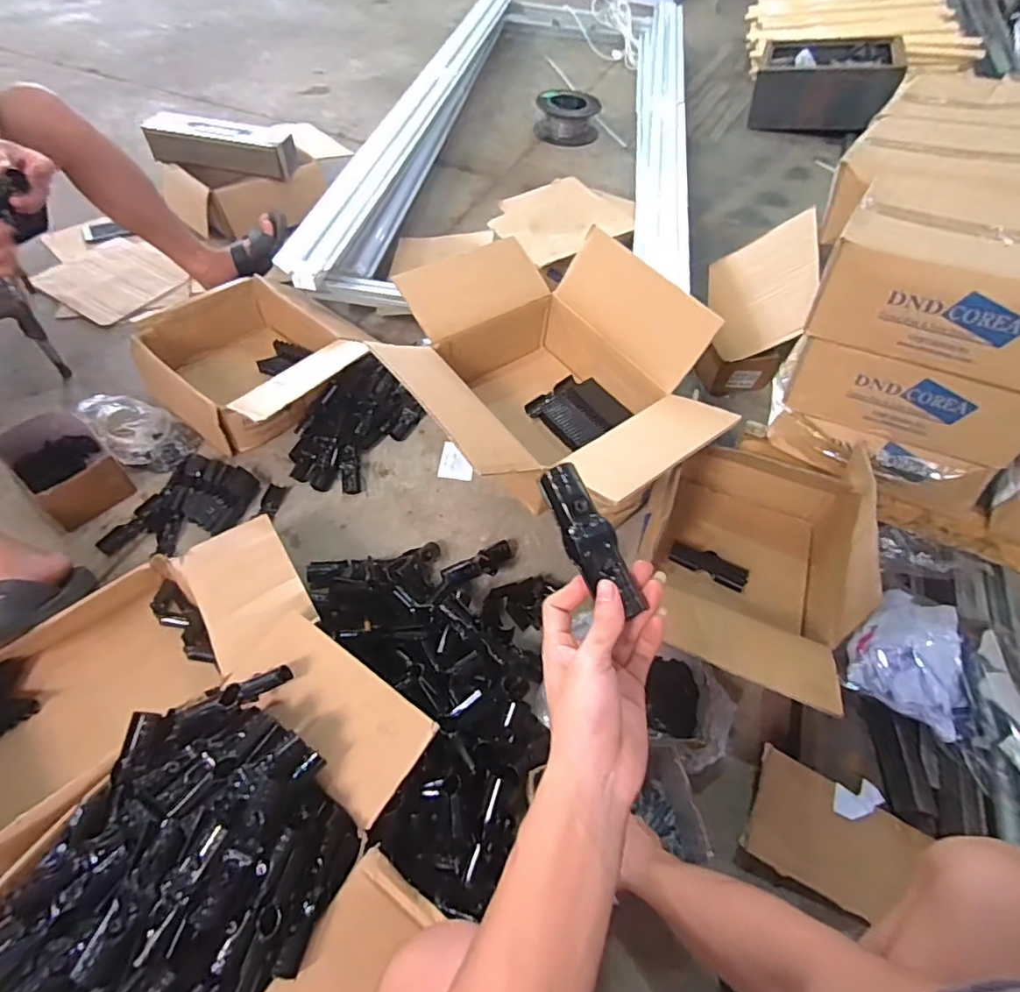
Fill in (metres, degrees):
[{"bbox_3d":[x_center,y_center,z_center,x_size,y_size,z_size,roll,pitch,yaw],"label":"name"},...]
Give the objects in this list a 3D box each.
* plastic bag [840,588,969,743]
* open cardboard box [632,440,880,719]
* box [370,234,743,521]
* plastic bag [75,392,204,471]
[{"bbox_3d":[0.610,0.222,0.867,0.145,0.089,0.235,20,54,10],"label":"plastic bag"},{"bbox_3d":[0.376,0.096,0.901,0.300,0.222,0.436,25,55,14],"label":"open cardboard box"},{"bbox_3d":[0.051,-0.185,0.943,0.450,0.233,0.536,-30,61,-24],"label":"box"},{"bbox_3d":[-0.753,-0.138,1.143,0.254,0.055,0.136,31,57,18],"label":"plastic bag"}]

